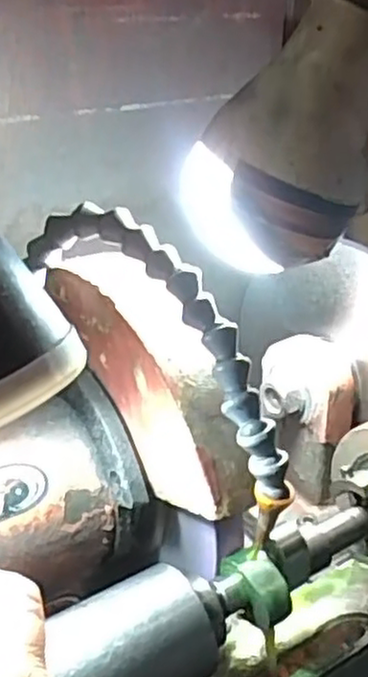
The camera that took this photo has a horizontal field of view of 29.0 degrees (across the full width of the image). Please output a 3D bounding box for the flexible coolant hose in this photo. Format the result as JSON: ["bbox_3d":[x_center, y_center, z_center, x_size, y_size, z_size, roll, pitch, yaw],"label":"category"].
[{"bbox_3d":[-0.004,0.003,0.291,0.024,0.052,0.159,-25,70,-42],"label":"flexible coolant hose"}]

